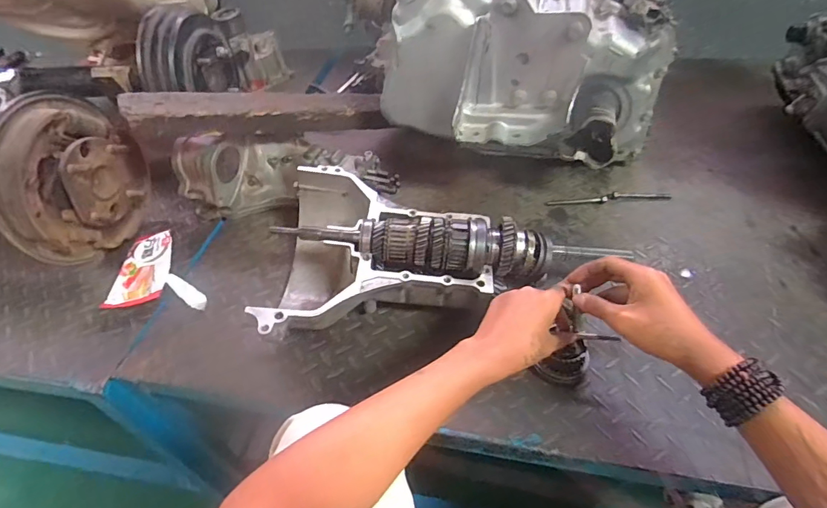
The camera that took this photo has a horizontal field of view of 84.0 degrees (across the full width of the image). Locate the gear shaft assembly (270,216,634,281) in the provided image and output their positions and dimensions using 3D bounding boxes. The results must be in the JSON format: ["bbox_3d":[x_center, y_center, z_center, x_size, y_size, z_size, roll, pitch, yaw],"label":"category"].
[{"bbox_3d":[0.026,-0.010,0.623,0.423,0.071,0.093,3,47,8],"label":"gear shaft assembly"}]

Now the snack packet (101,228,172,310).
[{"bbox_3d":[-0.453,0.019,0.773,0.087,0.014,0.161,-8,46,-2],"label":"snack packet"}]

